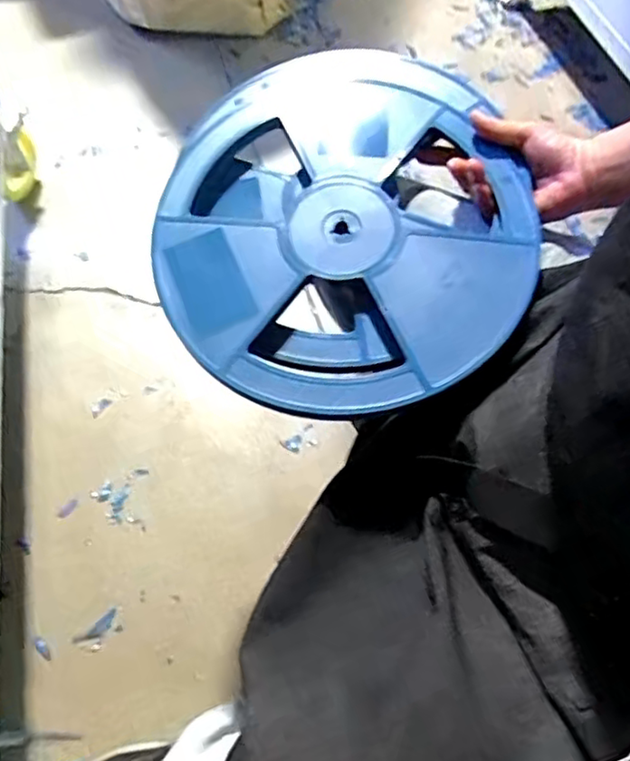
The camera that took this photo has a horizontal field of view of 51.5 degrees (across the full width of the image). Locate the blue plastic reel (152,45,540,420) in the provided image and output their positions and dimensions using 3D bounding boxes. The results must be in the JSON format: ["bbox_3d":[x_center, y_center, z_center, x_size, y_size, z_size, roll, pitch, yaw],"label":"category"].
[{"bbox_3d":[0.024,-0.143,0.557,0.302,0.059,0.347,0,63,-2],"label":"blue plastic reel"}]

